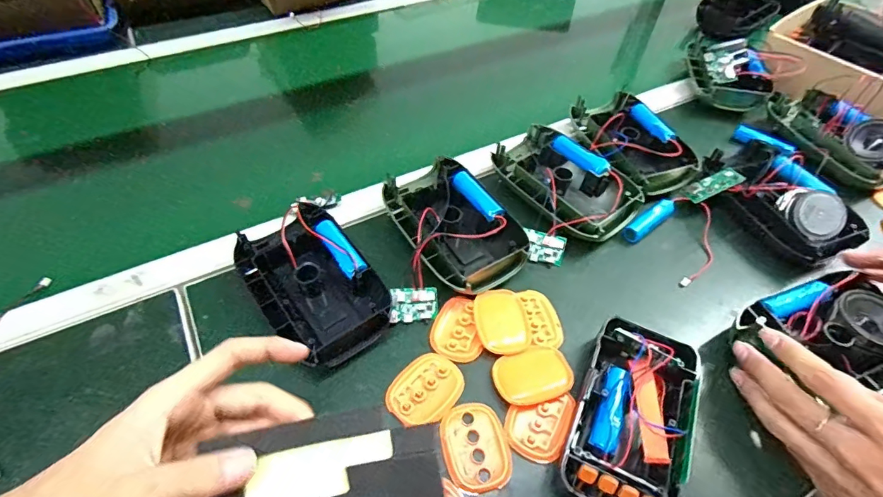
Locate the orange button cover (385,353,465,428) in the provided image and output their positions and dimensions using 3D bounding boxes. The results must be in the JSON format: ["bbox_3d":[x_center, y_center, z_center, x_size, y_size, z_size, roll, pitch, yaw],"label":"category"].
[{"bbox_3d":[-0.012,0.112,0.362,0.048,0.004,0.061,30,57,20],"label":"orange button cover"}]

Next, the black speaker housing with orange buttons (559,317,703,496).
[{"bbox_3d":[0.143,0.124,0.339,0.083,0.034,0.147,23,54,15],"label":"black speaker housing with orange buttons"}]

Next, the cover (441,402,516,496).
[{"bbox_3d":[0.025,0.147,0.337,0.048,0.004,0.063,-14,54,-13],"label":"cover"}]

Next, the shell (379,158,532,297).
[{"bbox_3d":[0.010,-0.025,0.449,0.102,0.039,0.153,-23,56,-19],"label":"shell"}]

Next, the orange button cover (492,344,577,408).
[{"bbox_3d":[0.075,0.103,0.370,0.061,0.006,0.045,-11,53,-11],"label":"orange button cover"}]

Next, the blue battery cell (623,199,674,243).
[{"bbox_3d":[0.220,-0.029,0.479,0.071,0.018,0.017,-32,59,-24],"label":"blue battery cell"}]

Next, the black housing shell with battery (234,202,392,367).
[{"bbox_3d":[-0.113,0.028,0.400,0.095,0.037,0.147,-34,60,-25],"label":"black housing shell with battery"}]

